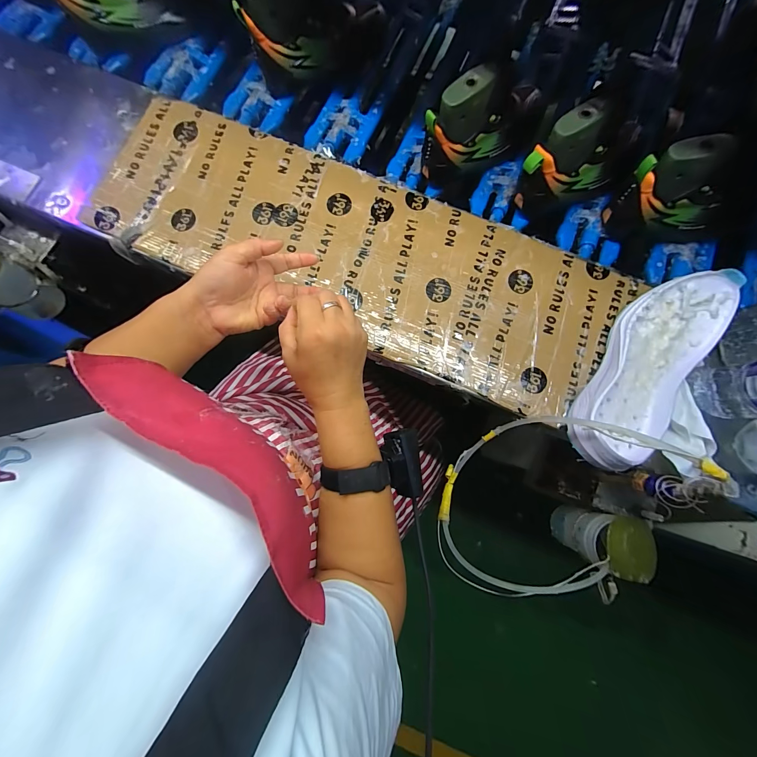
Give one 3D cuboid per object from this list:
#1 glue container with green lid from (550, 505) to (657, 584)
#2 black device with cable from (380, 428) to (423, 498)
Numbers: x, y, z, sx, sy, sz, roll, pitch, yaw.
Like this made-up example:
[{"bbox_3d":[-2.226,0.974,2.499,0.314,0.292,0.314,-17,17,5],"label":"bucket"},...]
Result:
[{"bbox_3d":[0.323,0.228,0.470,0.074,0.150,0.072,0,80,-1],"label":"glue container with green lid"},{"bbox_3d":[0.026,0.090,0.337,0.040,0.031,0.070,-5,80,-2],"label":"black device with cable"}]

